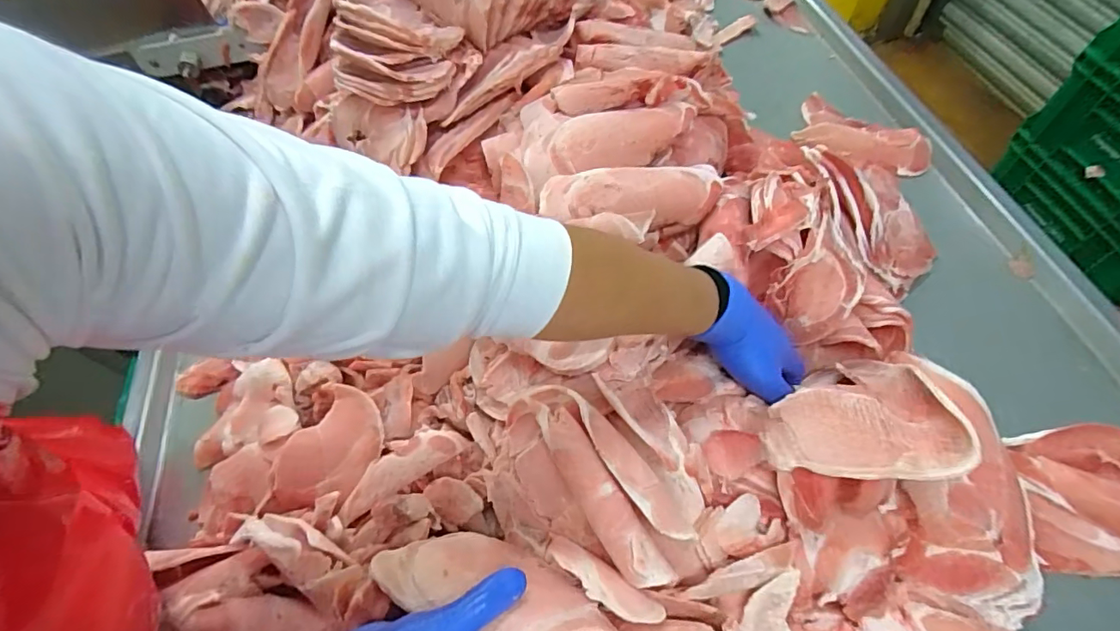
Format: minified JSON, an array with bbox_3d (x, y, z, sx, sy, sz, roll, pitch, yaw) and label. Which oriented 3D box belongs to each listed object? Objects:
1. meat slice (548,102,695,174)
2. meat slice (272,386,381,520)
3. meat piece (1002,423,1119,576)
[{"bbox_3d":[0.074,-0.207,0.607,0.165,0.030,0.075,-6,58,2],"label":"meat slice"},{"bbox_3d":[-0.231,0.138,0.521,0.081,0.025,0.124,18,62,16],"label":"meat slice"},{"bbox_3d":[0.535,0.170,0.497,0.163,0.047,0.143,-1,58,5],"label":"meat piece"}]

